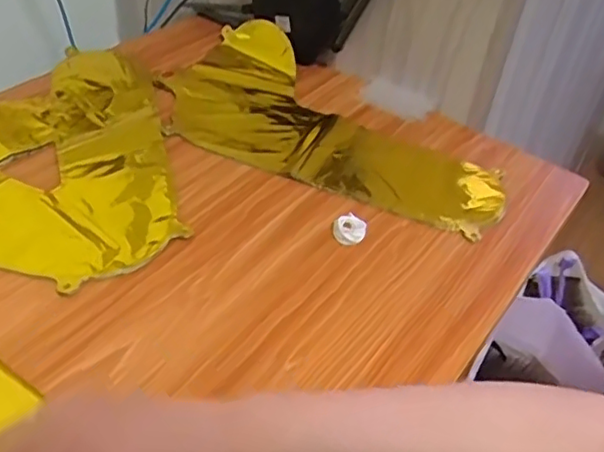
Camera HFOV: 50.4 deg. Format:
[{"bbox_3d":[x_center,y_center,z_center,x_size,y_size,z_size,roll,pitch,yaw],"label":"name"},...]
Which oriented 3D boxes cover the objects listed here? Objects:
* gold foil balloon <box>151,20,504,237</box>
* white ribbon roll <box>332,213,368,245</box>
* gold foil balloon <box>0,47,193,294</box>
[{"bbox_3d":[0.034,-0.113,0.691,0.378,0.043,0.202,22,43,15],"label":"gold foil balloon"},{"bbox_3d":[0.042,0.003,0.568,0.029,0.010,0.031,4,42,-4],"label":"white ribbon roll"},{"bbox_3d":[-0.281,-0.088,0.629,0.374,0.017,0.325,11,42,4],"label":"gold foil balloon"}]

